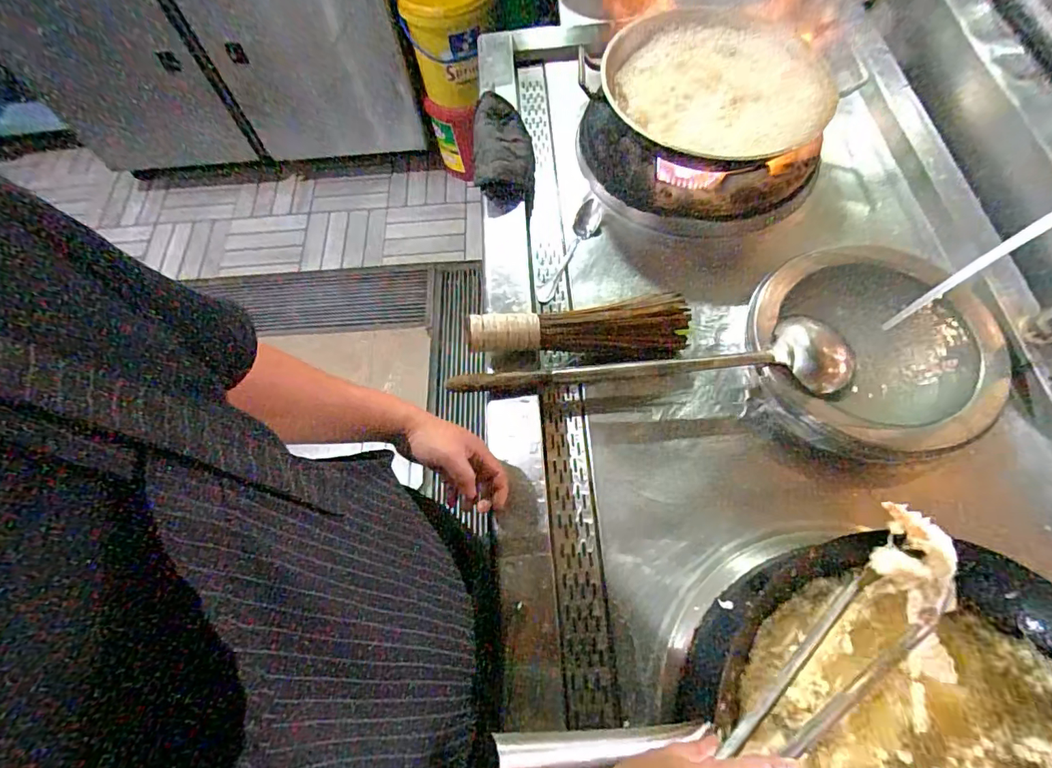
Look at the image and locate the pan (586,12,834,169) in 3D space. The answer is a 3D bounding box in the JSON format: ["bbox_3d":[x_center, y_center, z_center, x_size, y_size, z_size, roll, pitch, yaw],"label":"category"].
[{"bbox_3d":[0.276,-0.472,0.791,0.361,0.064,0.288,3,65,5],"label":"pan"}]

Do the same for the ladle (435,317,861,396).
[{"bbox_3d":[0.164,-0.005,0.658,0.528,0.055,0.101,-7,65,0],"label":"ladle"}]

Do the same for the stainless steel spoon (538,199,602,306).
[{"bbox_3d":[0.072,-0.211,0.780,0.045,0.038,0.196,22,68,13],"label":"stainless steel spoon"}]

